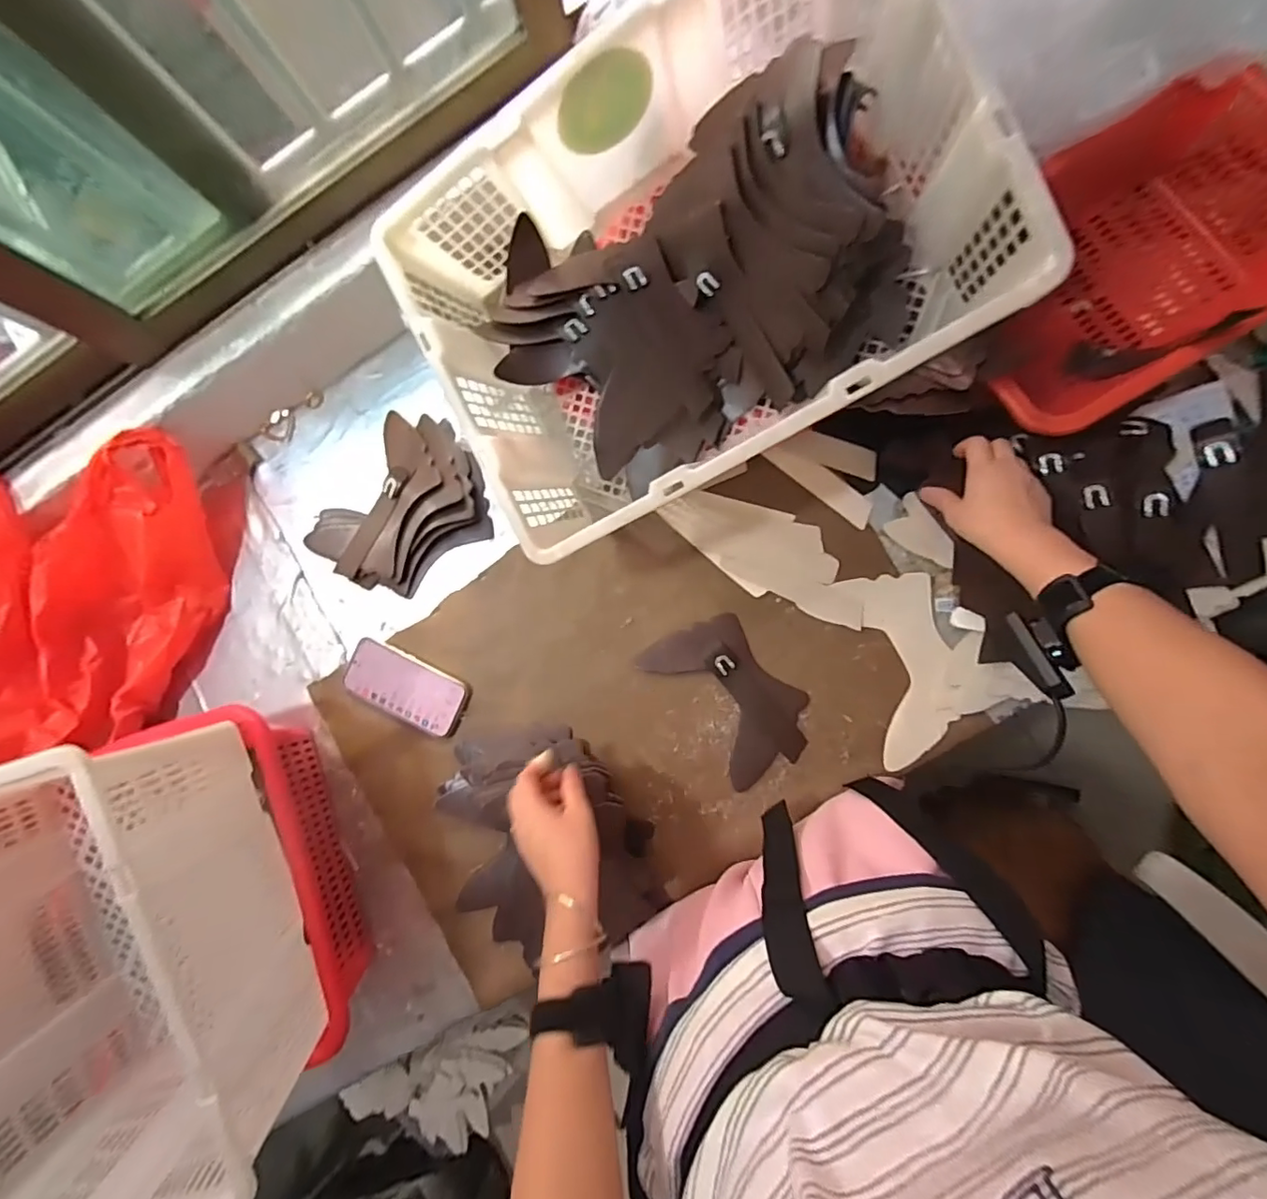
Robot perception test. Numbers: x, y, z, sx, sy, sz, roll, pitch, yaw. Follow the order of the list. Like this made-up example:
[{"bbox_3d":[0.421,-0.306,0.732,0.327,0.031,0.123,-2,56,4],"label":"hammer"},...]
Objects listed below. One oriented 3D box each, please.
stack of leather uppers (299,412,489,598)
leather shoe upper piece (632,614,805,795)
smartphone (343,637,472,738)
[{"bbox_3d":[-0.293,-0.113,0.705,0.187,0.036,0.226,39,92,8],"label":"stack of leather uppers"},{"bbox_3d":[0.115,0.111,0.651,0.123,0.007,0.195,-39,83,4],"label":"leather shoe upper piece"},{"bbox_3d":[-0.286,0.112,0.699,0.161,0.012,0.079,22,90,8],"label":"smartphone"}]

